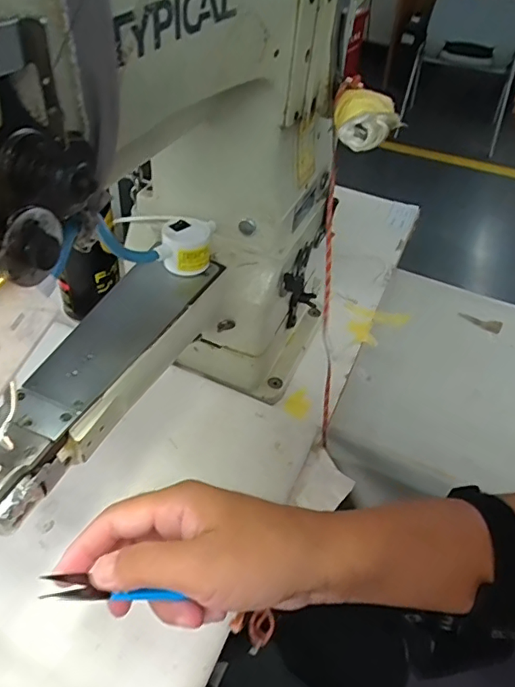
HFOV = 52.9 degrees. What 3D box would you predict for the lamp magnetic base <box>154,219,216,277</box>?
[{"bbox_3d":[-0.055,-0.074,0.398,0.038,0.032,0.032,7,45,3],"label":"lamp magnetic base"}]

